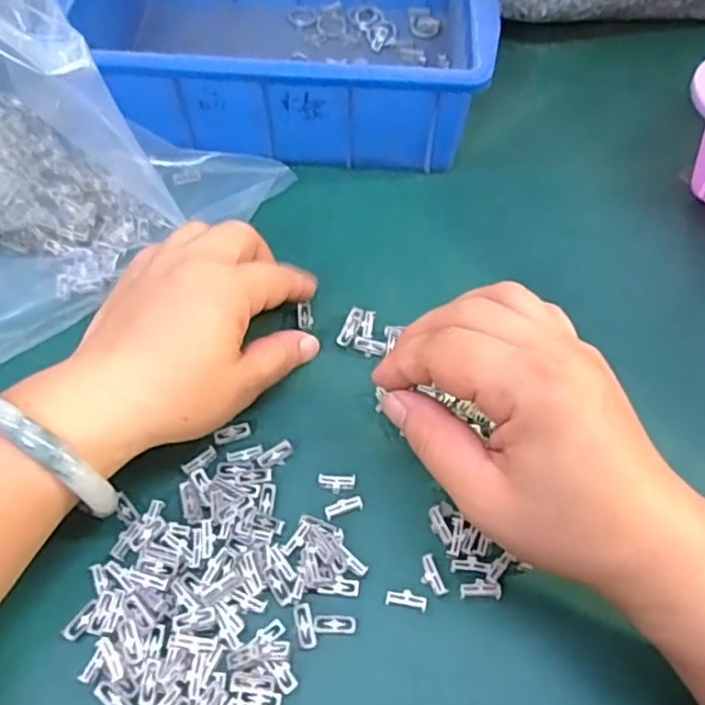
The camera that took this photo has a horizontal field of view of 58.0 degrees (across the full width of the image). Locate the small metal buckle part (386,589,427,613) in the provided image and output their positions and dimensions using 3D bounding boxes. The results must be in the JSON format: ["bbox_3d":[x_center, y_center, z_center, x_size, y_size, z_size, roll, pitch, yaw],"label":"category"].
[{"bbox_3d":[0.022,0.100,0.257,0.016,0.004,0.007,11,61,4],"label":"small metal buckle part"}]

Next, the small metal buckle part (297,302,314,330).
[{"bbox_3d":[-0.024,-0.018,0.329,0.008,0.004,0.015,-5,61,-4],"label":"small metal buckle part"}]

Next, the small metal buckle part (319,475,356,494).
[{"bbox_3d":[-0.007,0.059,0.284,0.016,0.006,0.008,-3,61,-3],"label":"small metal buckle part"}]

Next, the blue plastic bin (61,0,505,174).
[{"bbox_3d":[-0.040,-0.200,0.394,0.235,0.068,0.170,3,61,0],"label":"blue plastic bin"}]

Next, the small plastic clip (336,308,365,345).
[{"bbox_3d":[-0.001,-0.013,0.326,0.008,0.005,0.022,23,63,11],"label":"small plastic clip"}]

